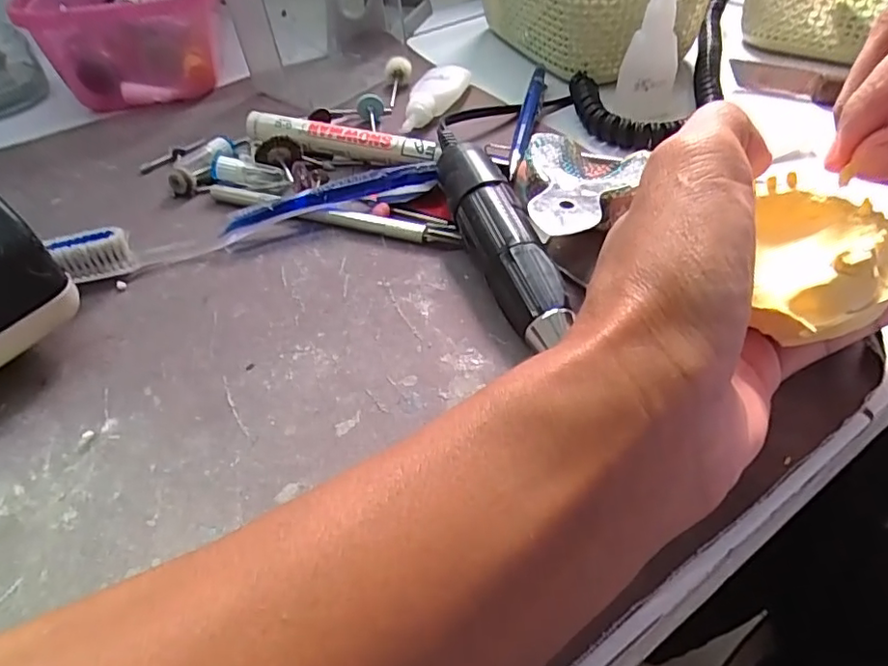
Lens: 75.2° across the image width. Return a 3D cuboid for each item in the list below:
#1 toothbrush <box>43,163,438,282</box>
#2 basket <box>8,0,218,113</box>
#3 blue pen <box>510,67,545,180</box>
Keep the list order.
[{"bbox_3d":[-0.083,-0.053,0.265,0.168,0.021,0.010,-18,48,-13],"label":"toothbrush"},{"bbox_3d":[-0.220,-0.236,0.419,0.121,0.062,0.193,-15,47,-11],"label":"basket"},{"bbox_3d":[0.047,-0.119,0.317,0.009,0.009,0.118,7,47,10],"label":"blue pen"}]

